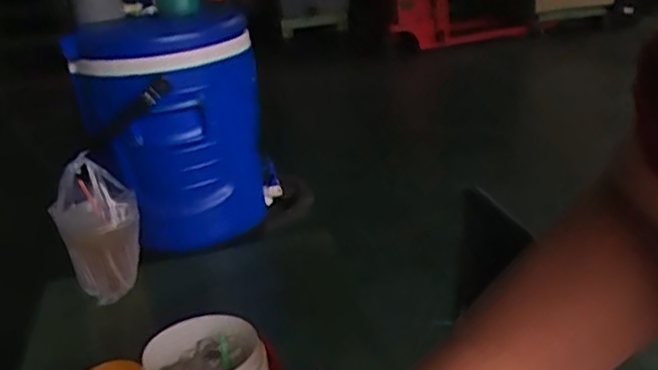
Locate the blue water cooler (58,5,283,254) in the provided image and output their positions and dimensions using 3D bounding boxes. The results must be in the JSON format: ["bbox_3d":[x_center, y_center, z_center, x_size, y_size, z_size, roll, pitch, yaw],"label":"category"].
[{"bbox_3d":[-0.255,-0.079,1.182,0.315,0.407,0.300,-10,23,-11],"label":"blue water cooler"}]

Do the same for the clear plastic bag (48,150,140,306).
[{"bbox_3d":[-0.351,0.072,1.031,0.120,0.215,0.072,-19,26,-30],"label":"clear plastic bag"}]

